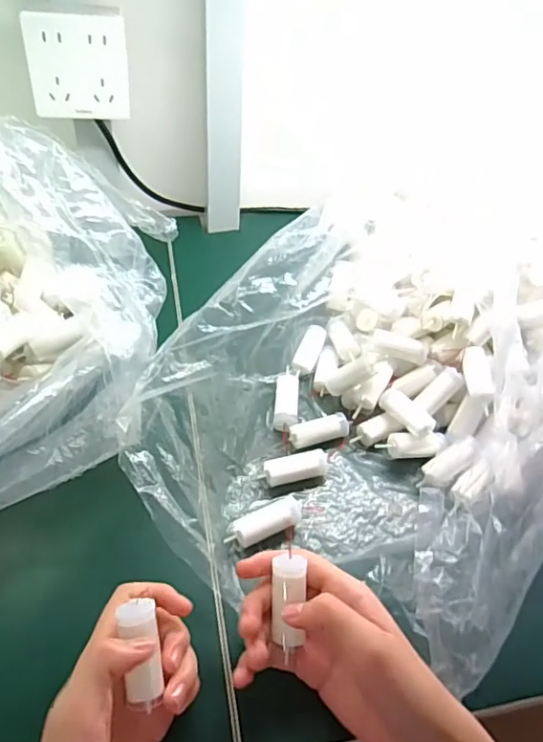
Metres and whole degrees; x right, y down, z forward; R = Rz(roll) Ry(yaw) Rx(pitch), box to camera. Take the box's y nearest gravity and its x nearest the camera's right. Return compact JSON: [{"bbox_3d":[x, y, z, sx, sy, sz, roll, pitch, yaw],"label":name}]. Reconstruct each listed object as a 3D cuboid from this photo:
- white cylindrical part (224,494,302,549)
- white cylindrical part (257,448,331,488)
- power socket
[{"bbox_3d":[-0.005,0.111,0.405,0.058,0.018,0.021,-20,52,-24],"label":"white cylindrical part"},{"bbox_3d":[0.020,0.078,0.440,0.055,0.017,0.019,-9,48,-15],"label":"white cylindrical part"},{"bbox_3d":[-0.180,-0.287,0.519,0.087,0.089,0.031,-6,47,-12],"label":"power socket"}]

